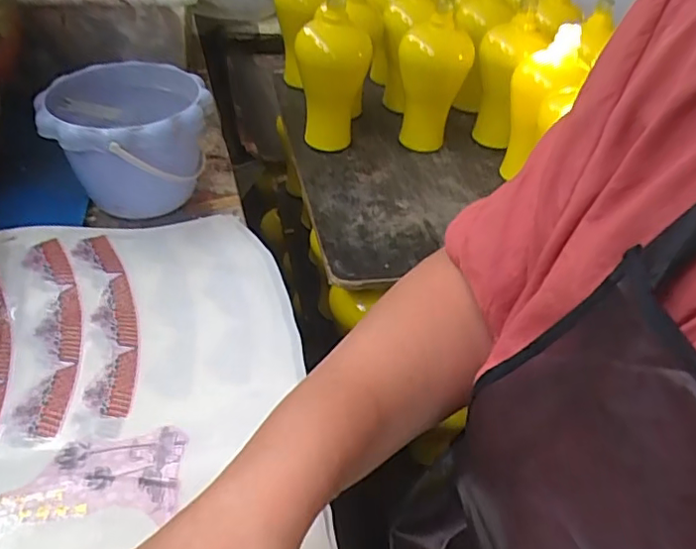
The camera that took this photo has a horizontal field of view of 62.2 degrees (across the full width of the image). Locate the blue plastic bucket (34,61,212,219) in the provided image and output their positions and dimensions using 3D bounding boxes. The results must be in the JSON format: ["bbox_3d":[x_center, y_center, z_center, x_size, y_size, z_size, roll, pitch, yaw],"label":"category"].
[{"bbox_3d":[-0.214,-0.125,0.580,0.146,0.117,0.142,2,42,-2],"label":"blue plastic bucket"}]

